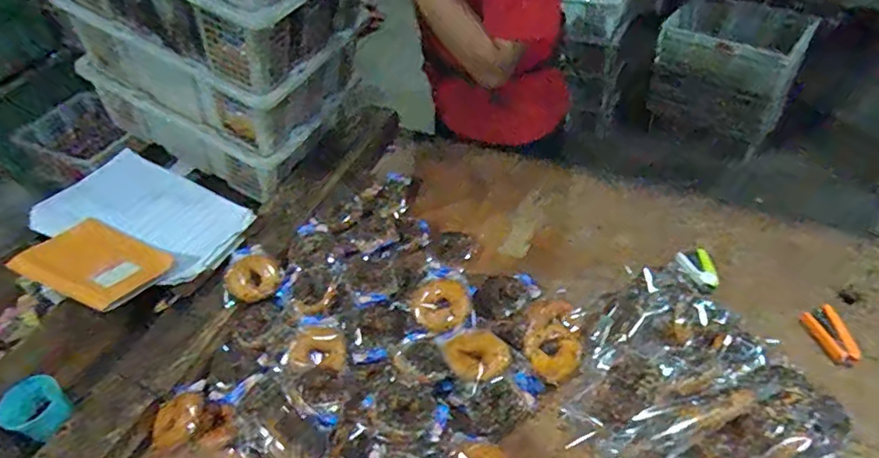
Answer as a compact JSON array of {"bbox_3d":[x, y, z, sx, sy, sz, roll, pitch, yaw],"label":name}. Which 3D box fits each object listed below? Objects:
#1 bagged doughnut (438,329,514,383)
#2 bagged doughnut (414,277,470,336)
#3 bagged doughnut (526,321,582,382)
[{"bbox_3d":[0.059,0.191,0.885,0.093,0.026,0.091,-4,46,4],"label":"bagged doughnut"},{"bbox_3d":[0.004,0.128,0.961,0.090,0.028,0.106,-9,46,-1],"label":"bagged doughnut"},{"bbox_3d":[0.184,0.193,0.912,0.081,0.035,0.085,-4,46,4],"label":"bagged doughnut"}]

